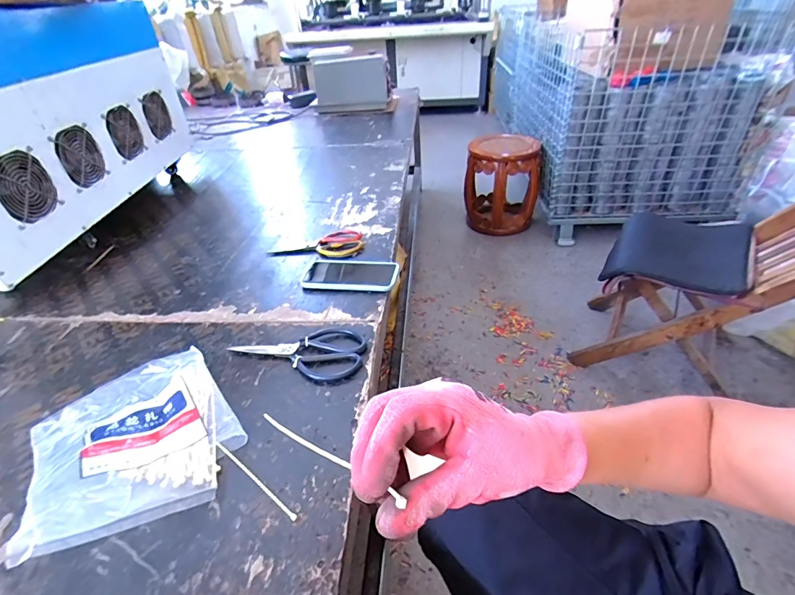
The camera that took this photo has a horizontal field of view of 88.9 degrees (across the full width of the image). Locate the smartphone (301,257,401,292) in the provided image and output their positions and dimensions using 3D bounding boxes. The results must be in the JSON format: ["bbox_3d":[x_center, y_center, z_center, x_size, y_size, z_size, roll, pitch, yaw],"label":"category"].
[{"bbox_3d":[-0.087,-0.045,0.742,0.174,0.010,0.092,6,39,12],"label":"smartphone"}]

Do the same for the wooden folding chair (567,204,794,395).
[{"bbox_3d":[0.827,-0.056,1.045,0.526,0.588,0.325,13,41,20],"label":"wooden folding chair"}]

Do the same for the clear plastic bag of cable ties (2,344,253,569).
[{"bbox_3d":[-0.304,0.150,0.463,0.196,0.065,0.250,-30,45,-29],"label":"clear plastic bag of cable ties"}]

